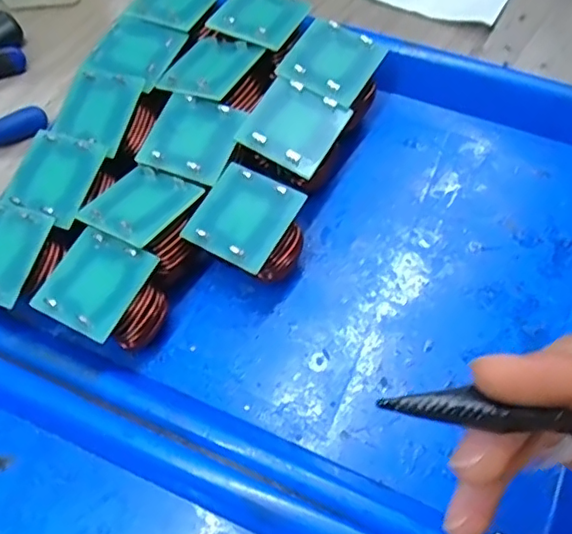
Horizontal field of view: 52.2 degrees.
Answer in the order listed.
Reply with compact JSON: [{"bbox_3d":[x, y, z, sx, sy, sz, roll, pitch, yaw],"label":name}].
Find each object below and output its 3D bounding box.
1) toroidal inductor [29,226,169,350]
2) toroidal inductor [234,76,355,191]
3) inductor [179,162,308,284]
[{"bbox_3d":[-0.085,0.016,0.288,0.049,0.046,0.046,21,70,14],"label":"toroidal inductor"},{"bbox_3d":[0.005,-0.064,0.317,0.047,0.046,0.049,24,70,14],"label":"toroidal inductor"},{"bbox_3d":[-0.017,-0.016,0.298,0.049,0.047,0.049,30,72,17],"label":"inductor"}]

